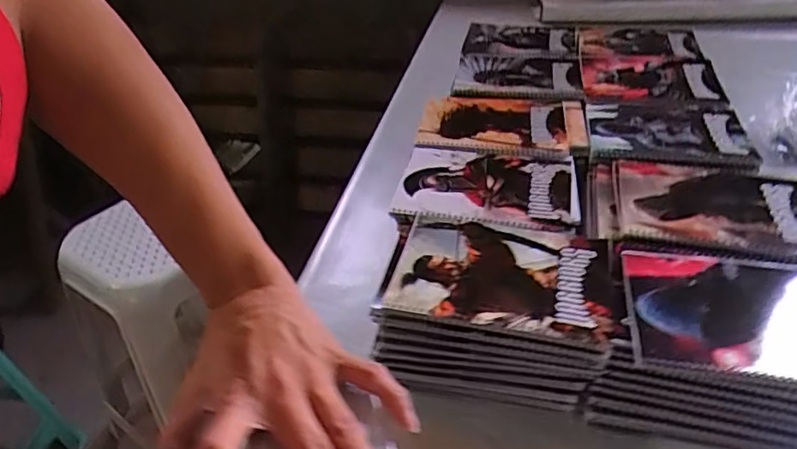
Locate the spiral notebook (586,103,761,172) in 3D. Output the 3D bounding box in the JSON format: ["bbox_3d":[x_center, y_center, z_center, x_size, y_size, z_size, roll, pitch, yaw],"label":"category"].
[{"bbox_3d":[0.366,-0.124,0.813,0.207,0.013,0.168,5,36,13],"label":"spiral notebook"}]

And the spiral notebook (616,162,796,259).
[{"bbox_3d":[0.355,-0.023,0.672,0.206,0.013,0.166,6,36,15],"label":"spiral notebook"}]

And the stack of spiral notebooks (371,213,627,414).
[{"bbox_3d":[0.098,0.078,0.607,0.225,0.096,0.178,2,36,8],"label":"stack of spiral notebooks"}]

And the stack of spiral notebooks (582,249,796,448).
[{"bbox_3d":[0.299,0.105,0.550,0.227,0.107,0.159,5,36,13],"label":"stack of spiral notebooks"}]

